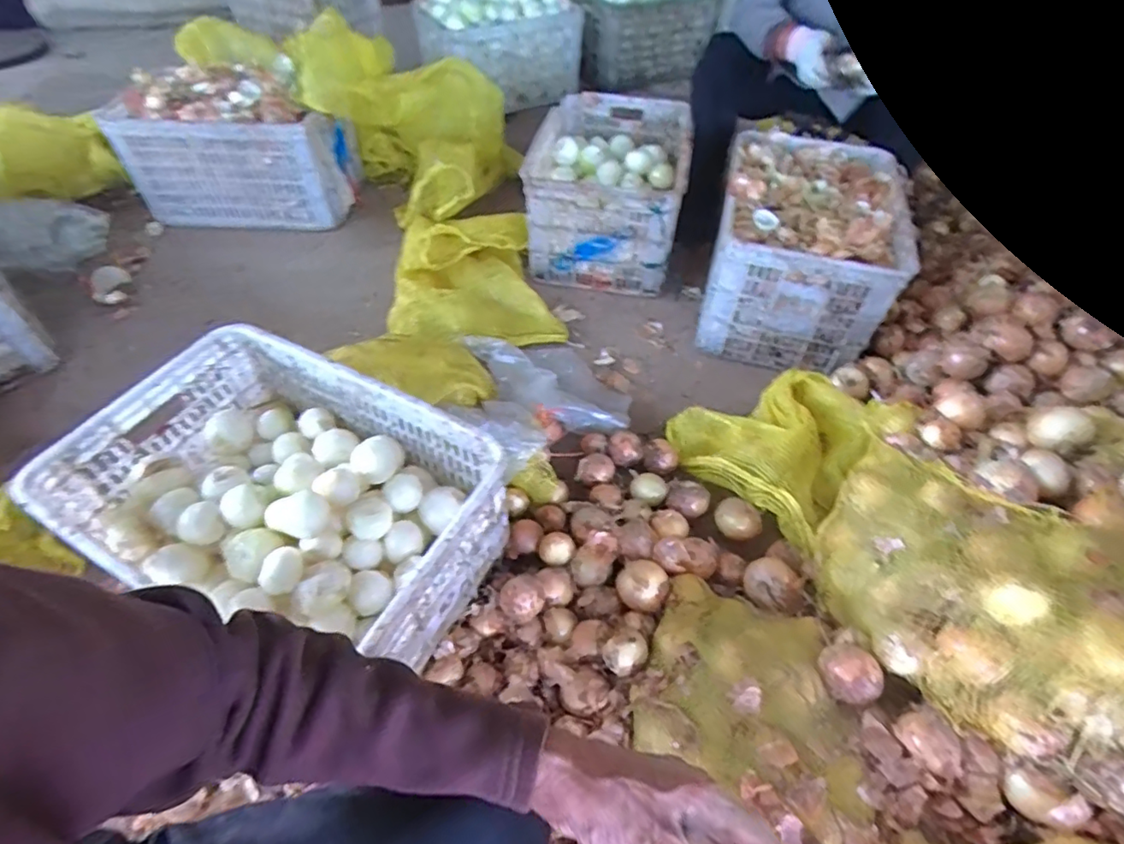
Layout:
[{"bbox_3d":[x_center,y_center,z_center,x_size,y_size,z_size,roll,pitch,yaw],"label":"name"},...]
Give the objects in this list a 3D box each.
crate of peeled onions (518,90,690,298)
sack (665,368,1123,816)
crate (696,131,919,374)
[{"bbox_3d":[0.105,-0.564,1.400,0.335,0.261,0.483,7,49,4],"label":"crate of peeled onions"},{"bbox_3d":[0.491,0.173,0.769,0.275,0.173,0.860,-18,35,-18],"label":"sack"},{"bbox_3d":[0.519,-0.390,1.255,0.342,0.281,0.484,13,50,9],"label":"crate"}]

